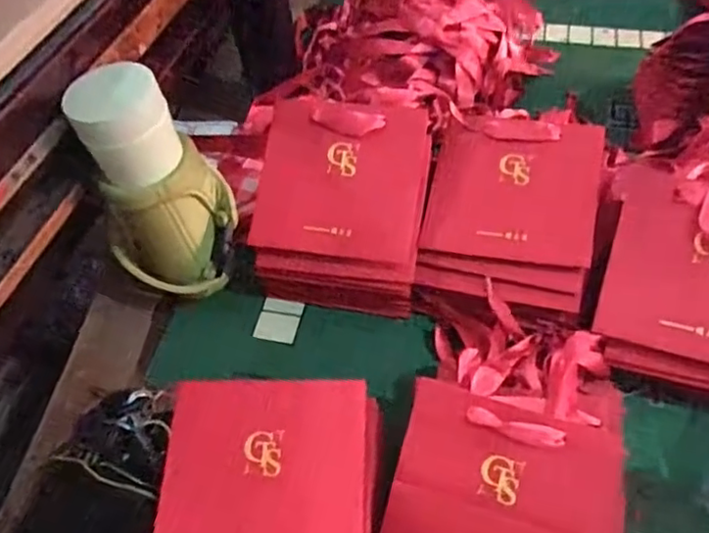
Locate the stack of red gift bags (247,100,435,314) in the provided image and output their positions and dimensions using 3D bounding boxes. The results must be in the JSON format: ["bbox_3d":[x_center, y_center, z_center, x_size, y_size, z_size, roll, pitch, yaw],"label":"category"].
[{"bbox_3d":[-0.012,-0.053,0.573,0.142,0.065,0.176,7,86,2],"label":"stack of red gift bags"}]

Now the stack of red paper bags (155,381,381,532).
[{"bbox_3d":[-0.059,0.164,0.440,0.148,0.046,0.165,5,74,-4],"label":"stack of red paper bags"}]

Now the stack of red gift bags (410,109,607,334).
[{"bbox_3d":[0.136,-0.043,0.560,0.140,0.095,0.184,10,53,11],"label":"stack of red gift bags"}]

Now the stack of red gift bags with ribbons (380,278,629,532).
[{"bbox_3d":[0.119,0.128,0.458,0.157,0.071,0.217,13,54,13],"label":"stack of red gift bags with ribbons"}]

